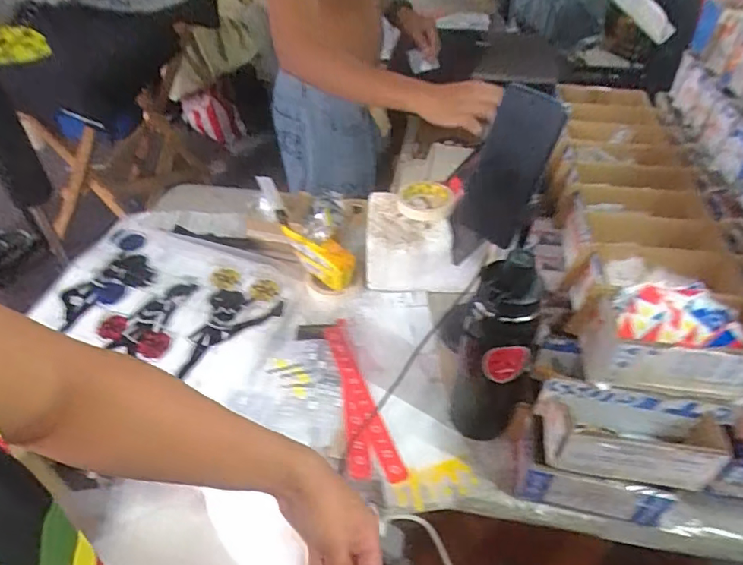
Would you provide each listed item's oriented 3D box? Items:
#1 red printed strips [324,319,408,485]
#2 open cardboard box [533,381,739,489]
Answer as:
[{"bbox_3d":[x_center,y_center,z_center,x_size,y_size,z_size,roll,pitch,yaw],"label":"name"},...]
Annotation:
[{"bbox_3d":[-0.029,0.153,0.716,0.061,0.012,0.276,-12,41,-13],"label":"red printed strips"},{"bbox_3d":[0.267,0.160,0.534,0.179,0.071,0.066,9,43,10],"label":"open cardboard box"}]

